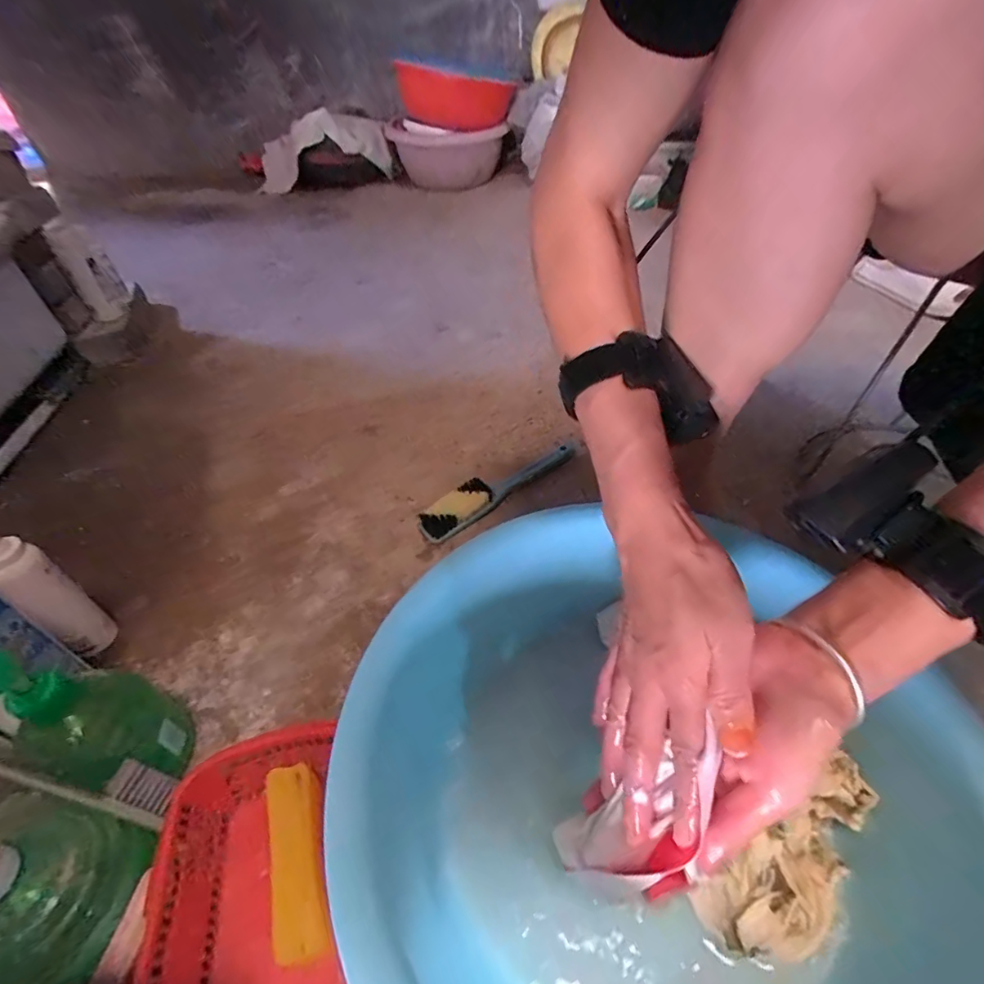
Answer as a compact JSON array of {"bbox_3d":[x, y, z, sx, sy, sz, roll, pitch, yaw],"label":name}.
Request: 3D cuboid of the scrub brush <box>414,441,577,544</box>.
[{"bbox_3d":[0.013,-0.010,0.602,0.226,0.030,0.037,-29,52,-23],"label":"scrub brush"}]

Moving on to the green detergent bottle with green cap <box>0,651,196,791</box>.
[{"bbox_3d":[-0.279,0.170,0.354,0.059,0.155,0.071,24,52,23],"label":"green detergent bottle with green cap"}]

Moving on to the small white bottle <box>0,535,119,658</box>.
[{"bbox_3d":[-0.396,0.094,0.443,0.039,0.141,0.039,29,54,26],"label":"small white bottle"}]

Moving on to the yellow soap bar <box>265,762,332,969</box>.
[{"bbox_3d":[-0.124,0.230,0.313,0.030,0.021,0.102,-14,48,-11],"label":"yellow soap bar"}]

